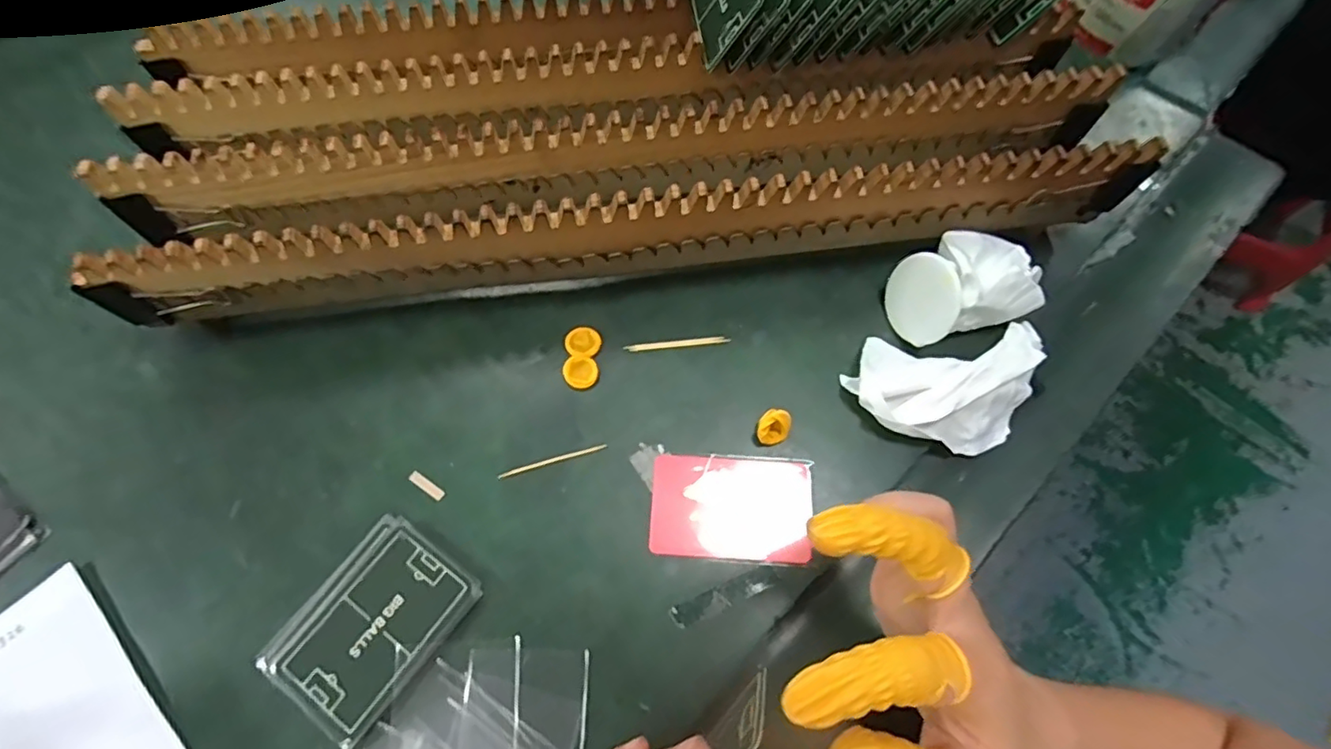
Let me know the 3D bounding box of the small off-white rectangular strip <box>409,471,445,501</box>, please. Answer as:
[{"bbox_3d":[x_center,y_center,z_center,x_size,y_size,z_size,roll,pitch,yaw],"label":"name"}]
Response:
[{"bbox_3d":[-0.133,0.061,0.319,0.023,0.004,0.006,31,71,12],"label":"small off-white rectangular strip"}]

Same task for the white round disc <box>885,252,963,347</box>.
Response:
[{"bbox_3d":[0.151,-0.045,0.340,0.004,0.051,0.050,-10,69,-29],"label":"white round disc"}]

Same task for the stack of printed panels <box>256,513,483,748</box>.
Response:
[{"bbox_3d":[-0.147,0.124,0.288,0.067,0.008,0.091,35,72,13],"label":"stack of printed panels"}]

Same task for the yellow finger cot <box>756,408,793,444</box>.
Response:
[{"bbox_3d":[0.062,0.030,0.328,0.017,0.015,0.020,31,71,11],"label":"yellow finger cot"}]

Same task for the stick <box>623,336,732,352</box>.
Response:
[{"bbox_3d":[0.007,-0.019,0.351,0.064,0.004,0.005,-6,68,-3],"label":"stick"}]

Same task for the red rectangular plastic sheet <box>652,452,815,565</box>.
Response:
[{"bbox_3d":[0.036,0.072,0.315,0.085,0.006,0.055,3,68,1],"label":"red rectangular plastic sheet"}]

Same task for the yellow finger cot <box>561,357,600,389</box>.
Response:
[{"bbox_3d":[-0.050,-0.001,0.343,0.020,0.004,0.019,0,68,0],"label":"yellow finger cot"}]

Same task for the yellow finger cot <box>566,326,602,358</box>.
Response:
[{"bbox_3d":[-0.050,-0.020,0.351,0.021,0.004,0.020,0,68,0],"label":"yellow finger cot"}]

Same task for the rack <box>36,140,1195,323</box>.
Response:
[{"bbox_3d":[-0.016,-0.094,0.340,0.558,0.080,0.057,-7,68,-3],"label":"rack"}]

